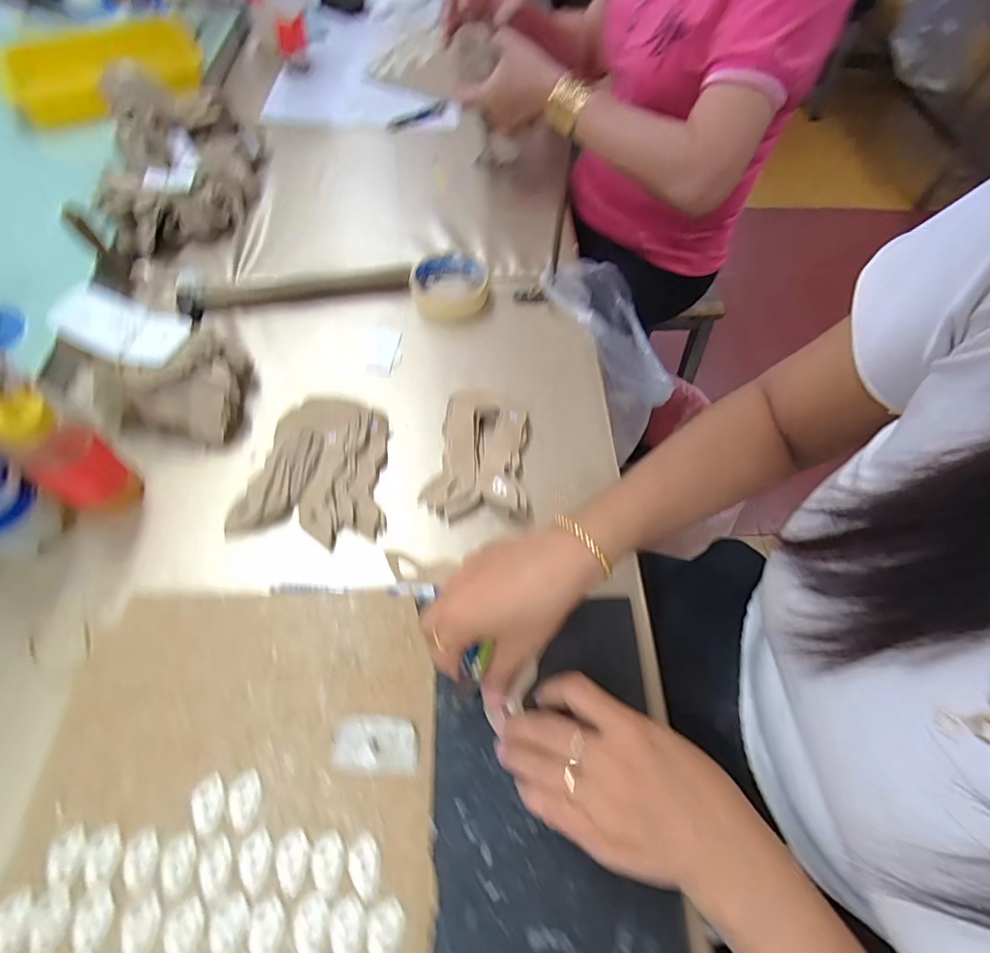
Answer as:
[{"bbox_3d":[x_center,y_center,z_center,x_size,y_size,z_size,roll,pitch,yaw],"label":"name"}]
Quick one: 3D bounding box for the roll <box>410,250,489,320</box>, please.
[{"bbox_3d":[-0.052,-0.221,0.589,0.085,0.028,0.094,2,59,-5],"label":"roll"}]

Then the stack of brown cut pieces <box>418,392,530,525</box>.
[{"bbox_3d":[-0.016,-0.018,0.469,0.093,0.033,0.122,5,59,-3],"label":"stack of brown cut pieces"}]

